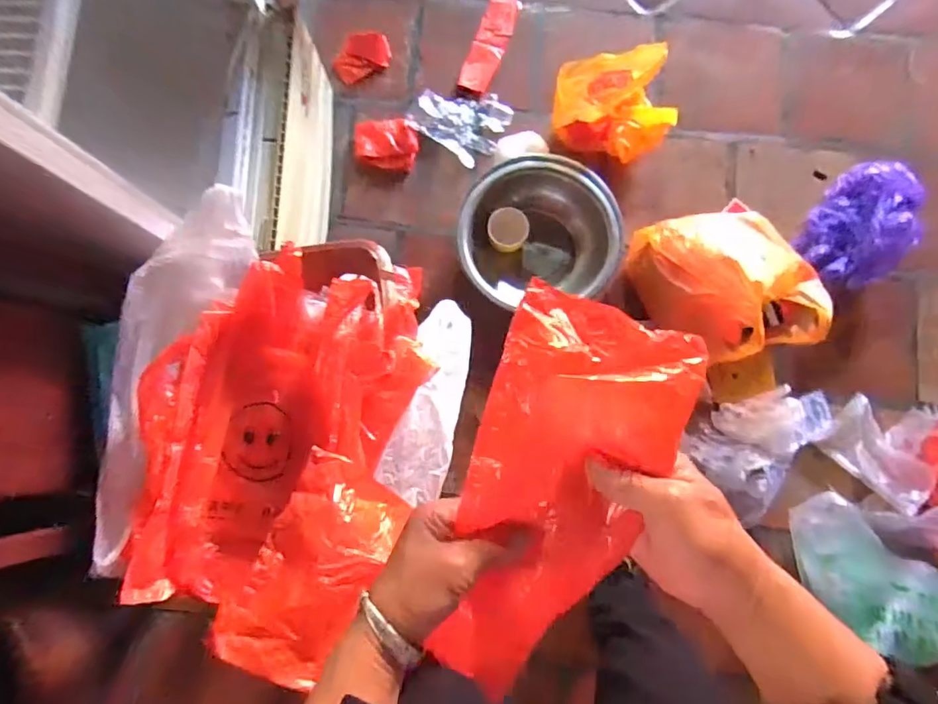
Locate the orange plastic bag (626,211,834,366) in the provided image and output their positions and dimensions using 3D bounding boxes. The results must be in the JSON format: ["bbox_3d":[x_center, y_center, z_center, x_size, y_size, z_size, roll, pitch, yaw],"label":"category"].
[{"bbox_3d":[0.538,-0.148,1.051,0.347,0.208,0.303,-9,83,-1],"label":"orange plastic bag"}]

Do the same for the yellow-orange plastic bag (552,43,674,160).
[{"bbox_3d":[0.336,-0.570,1.188,0.270,0.120,0.235,22,83,3],"label":"yellow-orange plastic bag"}]

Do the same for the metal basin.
[{"bbox_3d":[0.158,-0.257,1.156,0.343,0.120,0.325,0,83,1],"label":"metal basin"}]

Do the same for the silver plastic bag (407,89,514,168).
[{"bbox_3d":[-0.018,-0.570,1.255,0.212,0.030,0.174,37,84,5],"label":"silver plastic bag"}]

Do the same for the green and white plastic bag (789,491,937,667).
[{"bbox_3d":[0.817,0.428,0.950,0.294,0.223,0.307,-1,83,1],"label":"green and white plastic bag"}]

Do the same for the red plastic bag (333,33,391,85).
[{"bbox_3d":[-0.271,-0.741,1.297,0.144,0.064,0.098,-20,83,-2],"label":"red plastic bag"}]

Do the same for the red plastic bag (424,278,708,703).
[{"bbox_3d":[0.057,0.110,0.357,0.123,0.037,0.282,16,101,3],"label":"red plastic bag"}]

